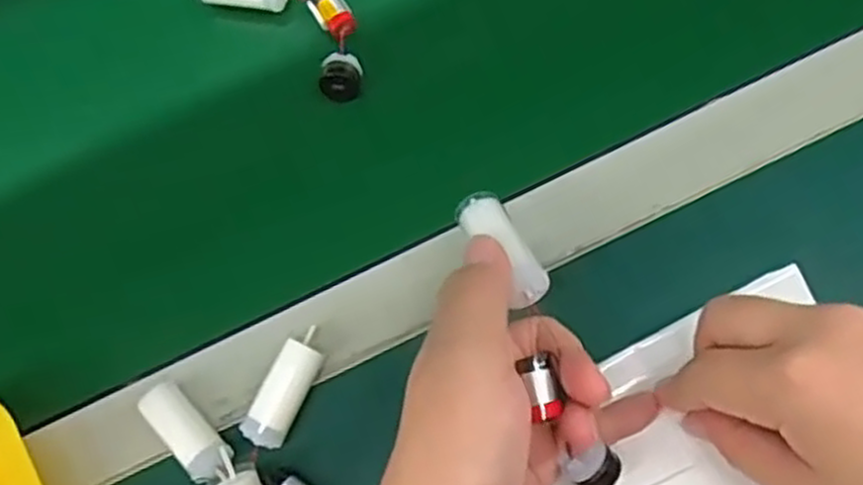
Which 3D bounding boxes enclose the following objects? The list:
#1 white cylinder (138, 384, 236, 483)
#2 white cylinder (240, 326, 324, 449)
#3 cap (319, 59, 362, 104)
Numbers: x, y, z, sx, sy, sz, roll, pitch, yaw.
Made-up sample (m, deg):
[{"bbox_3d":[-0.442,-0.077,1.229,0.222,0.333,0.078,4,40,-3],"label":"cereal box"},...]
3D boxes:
[{"bbox_3d":[-0.114,0.089,0.368,0.020,0.018,0.050,-43,74,-15],"label":"white cylinder"},{"bbox_3d":[-0.067,0.070,0.367,0.019,0.023,0.054,26,70,10],"label":"white cylinder"},{"bbox_3d":[-0.049,-0.087,0.419,0.021,0.014,0.019,-14,69,-5],"label":"cap"}]

